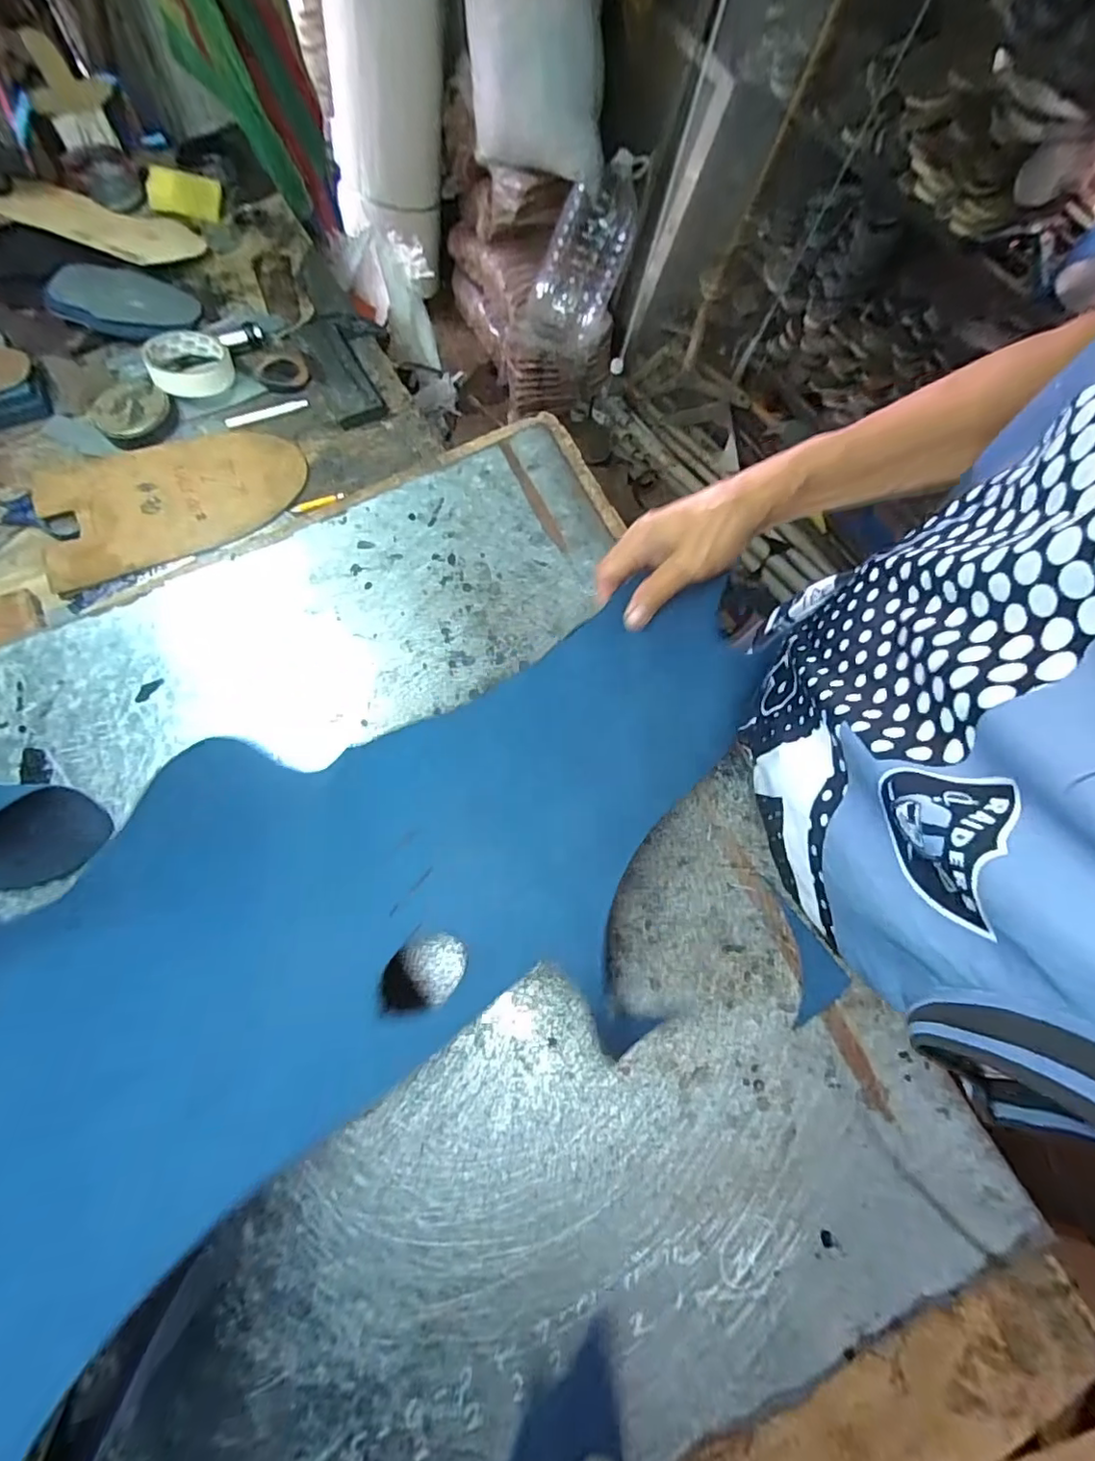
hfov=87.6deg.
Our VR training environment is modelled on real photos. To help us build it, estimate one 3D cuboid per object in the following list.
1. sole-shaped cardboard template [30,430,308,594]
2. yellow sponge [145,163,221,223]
[{"bbox_3d":[-0.385,-0.246,0.592,0.254,0.008,0.150,-22,74,-10],"label":"sole-shaped cardboard template"},{"bbox_3d":[-0.481,-0.714,0.759,0.096,0.011,0.050,11,102,-2],"label":"yellow sponge"}]

